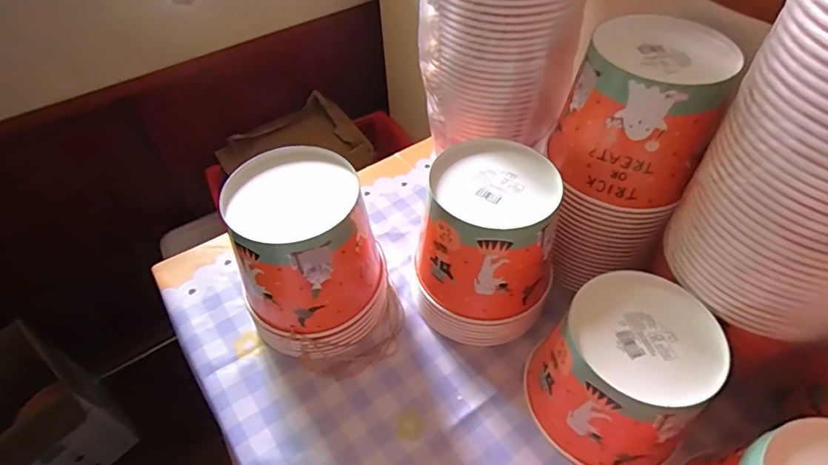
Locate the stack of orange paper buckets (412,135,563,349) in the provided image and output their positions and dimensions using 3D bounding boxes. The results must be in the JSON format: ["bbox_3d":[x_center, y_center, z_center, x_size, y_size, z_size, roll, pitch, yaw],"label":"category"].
[{"bbox_3d":[0.082,0.018,0.532,0.138,0.180,0.149,10,51,12],"label":"stack of orange paper buckets"}]

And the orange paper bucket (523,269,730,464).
[{"bbox_3d":[0.196,0.136,0.455,0.139,0.132,0.133,-1,49,2],"label":"orange paper bucket"}]

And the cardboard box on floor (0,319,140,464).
[{"bbox_3d":[-0.829,0.417,1.037,0.273,0.308,0.258,25,55,22],"label":"cardboard box on floor"}]

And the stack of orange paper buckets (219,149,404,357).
[{"bbox_3d":[-0.107,0.032,0.521,0.159,0.189,0.161,-11,50,-6],"label":"stack of orange paper buckets"}]

